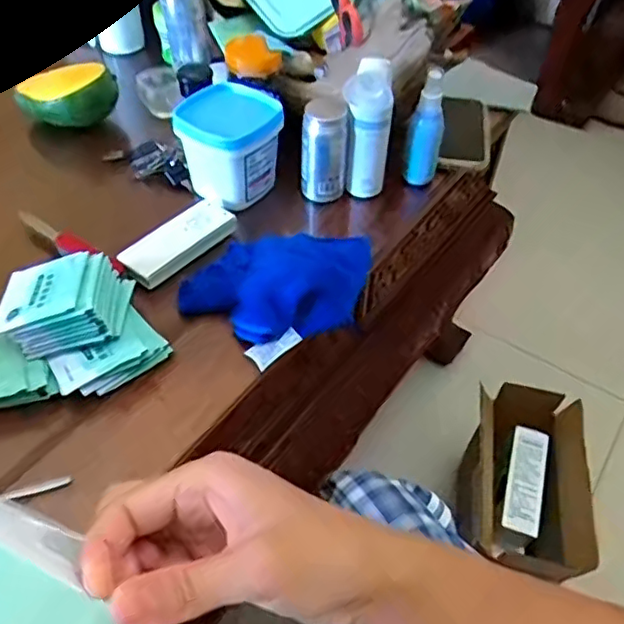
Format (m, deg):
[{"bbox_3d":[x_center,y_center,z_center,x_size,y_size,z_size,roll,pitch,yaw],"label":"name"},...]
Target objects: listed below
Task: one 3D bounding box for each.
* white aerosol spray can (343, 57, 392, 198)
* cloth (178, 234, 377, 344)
[{"bbox_3d":[0.056,-0.183,0.639,0.044,0.153,0.034,8,49,5],"label":"white aerosol spray can"},{"bbox_3d":[-0.034,-0.032,0.587,0.177,0.049,0.134,4,48,2],"label":"cloth"}]

